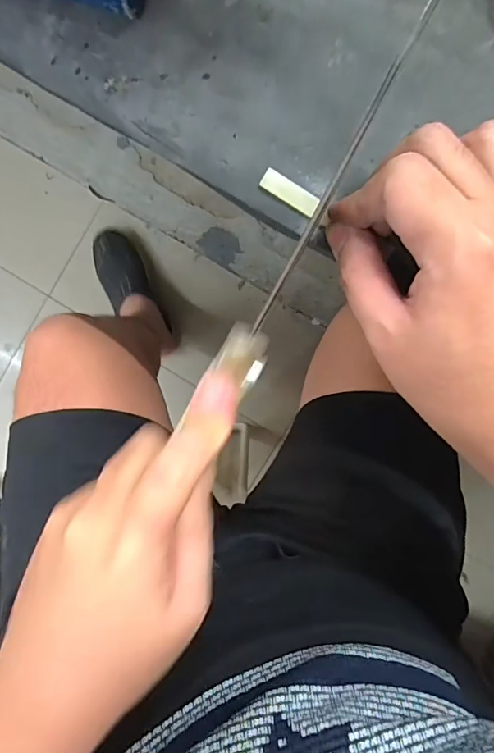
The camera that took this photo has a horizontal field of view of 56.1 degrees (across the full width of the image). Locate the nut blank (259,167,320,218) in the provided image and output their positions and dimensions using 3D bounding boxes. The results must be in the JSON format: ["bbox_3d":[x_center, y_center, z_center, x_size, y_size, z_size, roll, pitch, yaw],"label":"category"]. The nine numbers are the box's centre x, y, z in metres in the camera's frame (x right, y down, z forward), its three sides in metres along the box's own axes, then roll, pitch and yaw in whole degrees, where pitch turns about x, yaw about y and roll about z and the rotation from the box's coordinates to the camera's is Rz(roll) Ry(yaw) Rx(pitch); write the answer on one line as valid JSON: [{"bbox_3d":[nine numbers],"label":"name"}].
[{"bbox_3d":[0.023,-0.099,0.249,0.033,0.004,0.012,33,93,0],"label":"nut blank"}]

